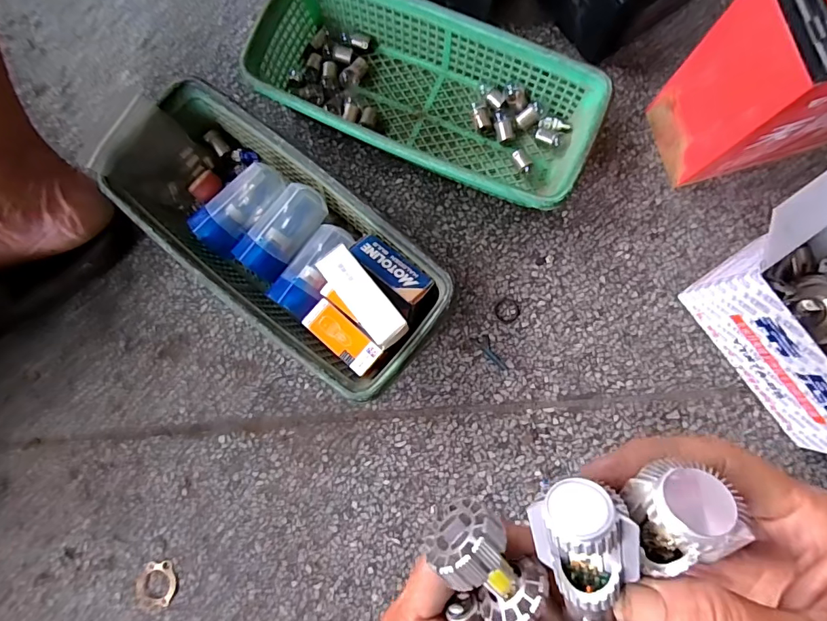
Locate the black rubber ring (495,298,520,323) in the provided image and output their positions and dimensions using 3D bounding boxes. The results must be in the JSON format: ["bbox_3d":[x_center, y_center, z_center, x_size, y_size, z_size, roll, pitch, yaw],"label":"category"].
[{"bbox_3d":[0.083,0.000,0.398,0.022,0.004,0.022,0,84,3],"label":"black rubber ring"}]

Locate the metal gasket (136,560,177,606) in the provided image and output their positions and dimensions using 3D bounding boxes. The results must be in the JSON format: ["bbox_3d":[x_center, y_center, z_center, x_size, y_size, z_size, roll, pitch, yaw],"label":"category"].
[{"bbox_3d":[-0.221,0.234,0.386,0.033,0.004,0.037,2,84,4],"label":"metal gasket"}]

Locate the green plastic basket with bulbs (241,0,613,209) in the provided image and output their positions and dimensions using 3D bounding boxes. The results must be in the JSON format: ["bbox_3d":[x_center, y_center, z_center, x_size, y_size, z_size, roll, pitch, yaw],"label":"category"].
[{"bbox_3d":[0.008,-0.183,0.391,0.282,0.063,0.124,24,86,6],"label":"green plastic basket with bulbs"}]

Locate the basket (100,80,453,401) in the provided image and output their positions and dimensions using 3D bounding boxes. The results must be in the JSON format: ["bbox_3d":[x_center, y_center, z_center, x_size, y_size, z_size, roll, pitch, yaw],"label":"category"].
[{"bbox_3d":[-0.112,-0.059,0.372,0.295,0.085,0.127,38,87,6],"label":"basket"}]

